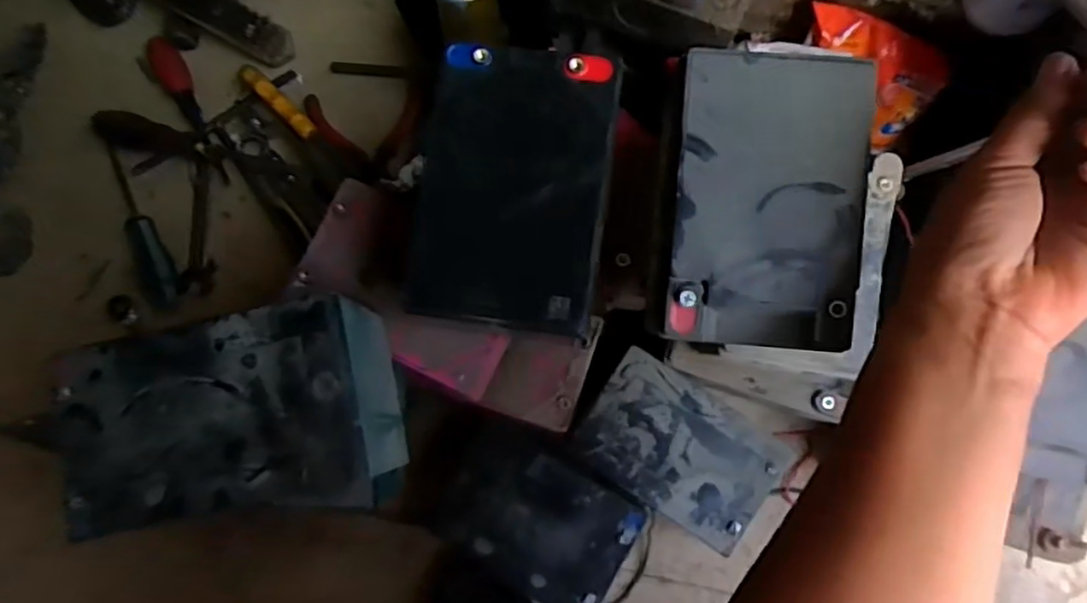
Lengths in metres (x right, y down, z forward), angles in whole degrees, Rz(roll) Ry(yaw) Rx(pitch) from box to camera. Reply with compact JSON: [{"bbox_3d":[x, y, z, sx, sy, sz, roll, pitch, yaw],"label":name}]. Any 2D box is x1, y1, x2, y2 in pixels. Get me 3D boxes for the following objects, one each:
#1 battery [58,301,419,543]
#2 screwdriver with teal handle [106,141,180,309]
[{"bbox_3d":[-0.165,0.066,0.376,0.151,0.096,0.109,-10,82,2],"label":"battery"},{"bbox_3d":[-0.391,-0.073,0.650,0.031,0.024,0.188,-30,69,-1],"label":"screwdriver with teal handle"}]

